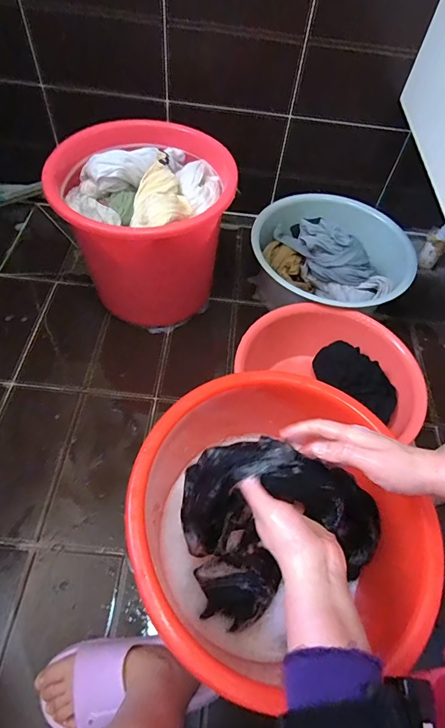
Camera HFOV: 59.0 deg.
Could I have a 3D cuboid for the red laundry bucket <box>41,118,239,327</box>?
[{"bbox_3d":[-0.159,-0.278,0.857,0.325,0.312,0.344,15,57,4],"label":"red laundry bucket"}]

